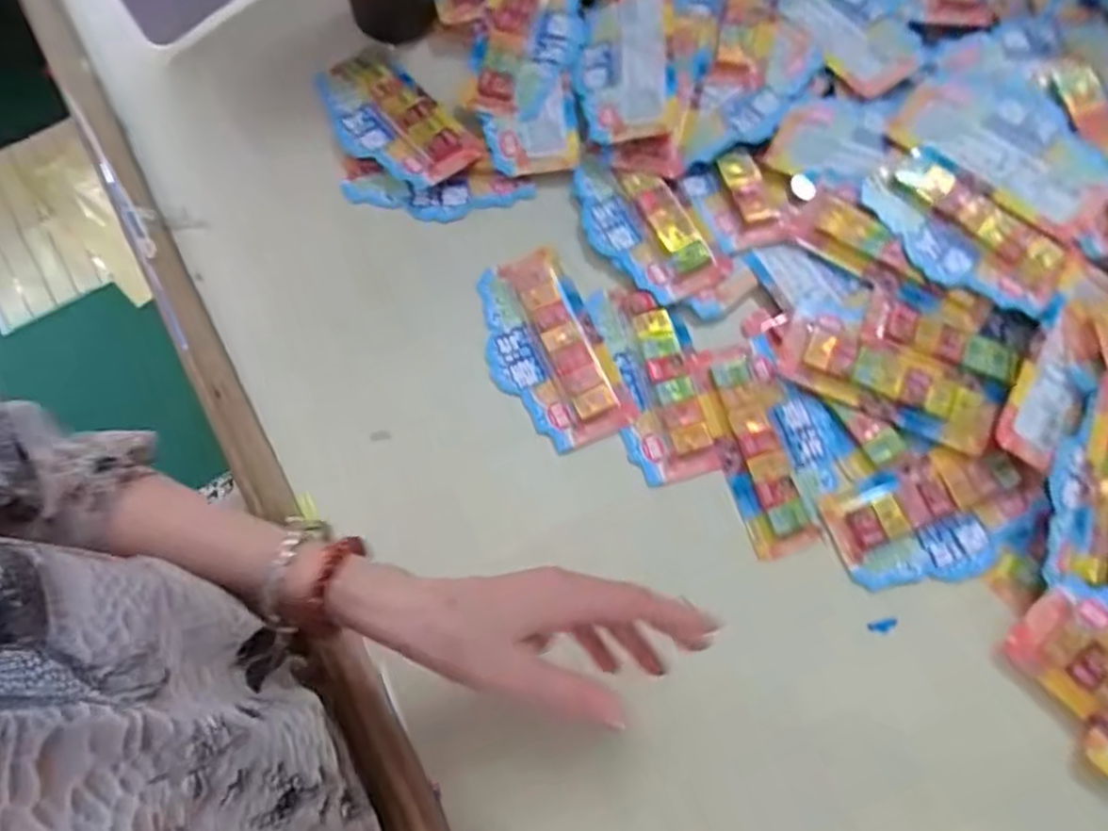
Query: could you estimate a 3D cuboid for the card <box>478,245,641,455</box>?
[{"bbox_3d":[-0.006,-0.048,0.480,0.078,0.009,0.146,-24,75,-7],"label":"card"}]

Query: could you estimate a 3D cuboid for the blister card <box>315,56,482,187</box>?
[{"bbox_3d":[-0.125,-0.224,0.525,0.068,0.018,0.138,-41,78,-11],"label":"blister card"}]

